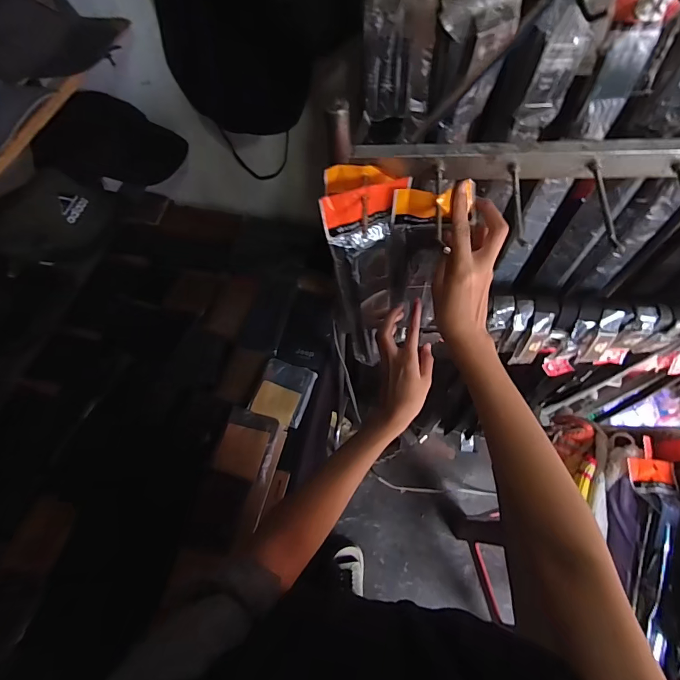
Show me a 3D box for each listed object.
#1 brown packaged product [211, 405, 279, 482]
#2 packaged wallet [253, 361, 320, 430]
[{"bbox_3d":[-0.172,0.190,0.715,0.095,0.016,0.119,11,62,8],"label":"brown packaged product"},{"bbox_3d":[-0.113,0.105,0.775,0.100,0.026,0.121,16,63,10],"label":"packaged wallet"}]

